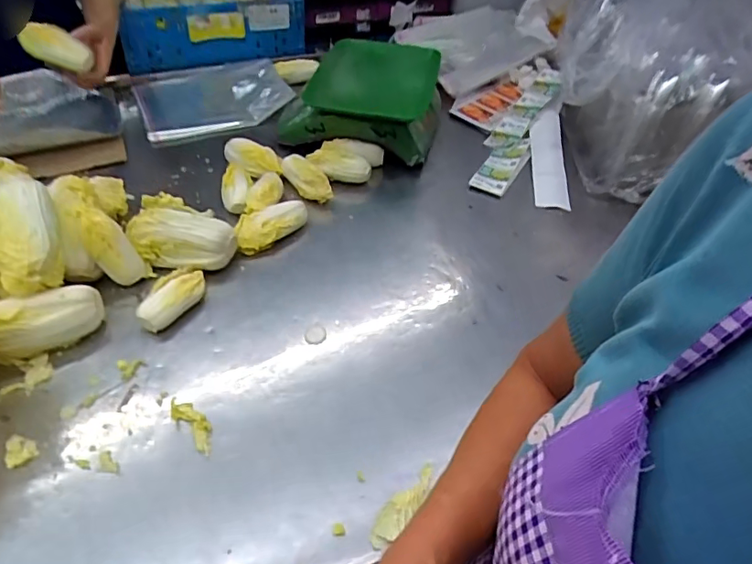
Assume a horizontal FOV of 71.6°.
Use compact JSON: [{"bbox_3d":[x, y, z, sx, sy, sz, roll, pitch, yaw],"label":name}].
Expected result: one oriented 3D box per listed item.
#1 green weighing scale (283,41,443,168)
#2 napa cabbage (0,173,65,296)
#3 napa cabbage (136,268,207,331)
[{"bbox_3d":[-0.027,-0.362,0.988,0.278,0.141,0.228,13,47,9],"label":"green weighing scale"},{"bbox_3d":[-0.443,-0.066,0.658,0.072,0.074,0.168,-17,69,-20],"label":"napa cabbage"},{"bbox_3d":[-0.271,0.023,0.707,0.052,0.040,0.104,20,48,14],"label":"napa cabbage"}]

